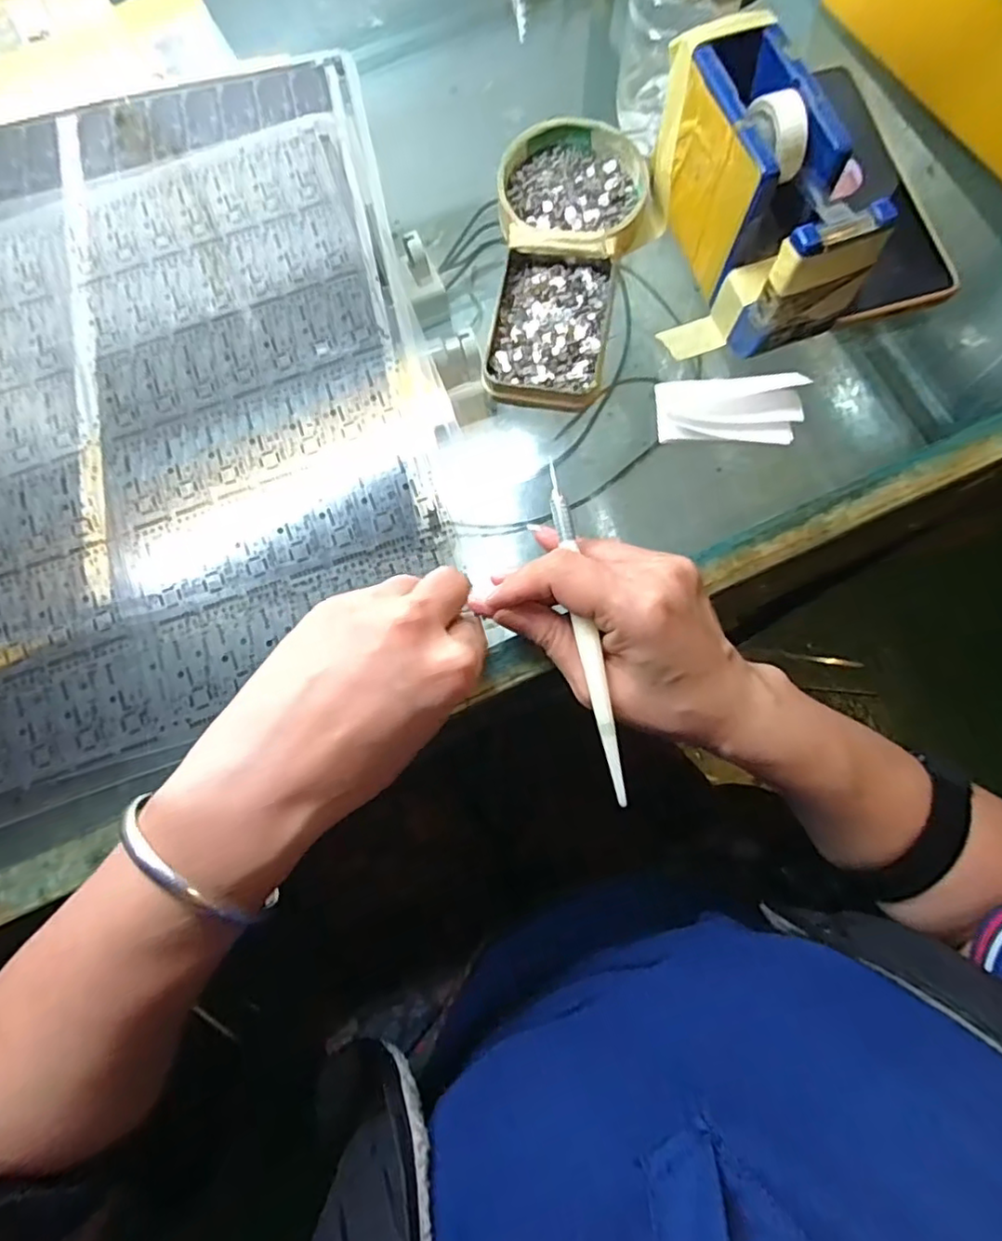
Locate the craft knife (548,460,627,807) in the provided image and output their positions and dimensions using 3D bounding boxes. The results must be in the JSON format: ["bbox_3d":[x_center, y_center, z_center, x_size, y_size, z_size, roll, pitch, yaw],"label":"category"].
[{"bbox_3d":[0.037,0.003,0.271,0.007,0.005,0.147,-11,83,-2],"label":"craft knife"}]

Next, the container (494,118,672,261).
[{"bbox_3d":[0.045,-0.238,0.349,0.090,0.013,0.087,0,76,1],"label":"container"}]

